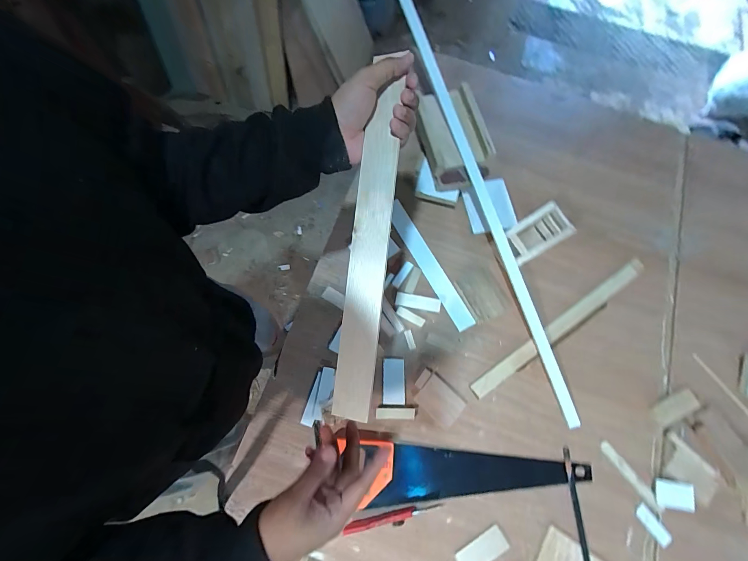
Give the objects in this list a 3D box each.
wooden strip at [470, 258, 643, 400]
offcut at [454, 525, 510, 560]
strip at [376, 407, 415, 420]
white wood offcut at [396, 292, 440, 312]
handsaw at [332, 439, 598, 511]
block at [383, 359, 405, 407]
[{"bbox_3d":[0.407,0.092,0.695,0.495,0.012,0.034,-33,78,-10],"label":"wooden strip"},{"bbox_3d":[0.194,0.488,0.581,0.093,0.005,0.045,-28,78,-9],"label":"offcut"},{"bbox_3d":[0.042,0.262,0.636,0.076,0.008,0.021,2,75,-2],"label":"strip"},{"bbox_3d":[0.094,0.047,0.695,0.094,0.016,0.031,12,73,4],"label":"white wood offcut"},{"bbox_3d":[0.176,0.366,0.609,0.471,0.026,0.105,3,73,-4],"label":"handsaw"},{"bbox_3d":[0.041,0.205,0.657,0.044,0.006,0.087,2,75,-2],"label":"block"}]

